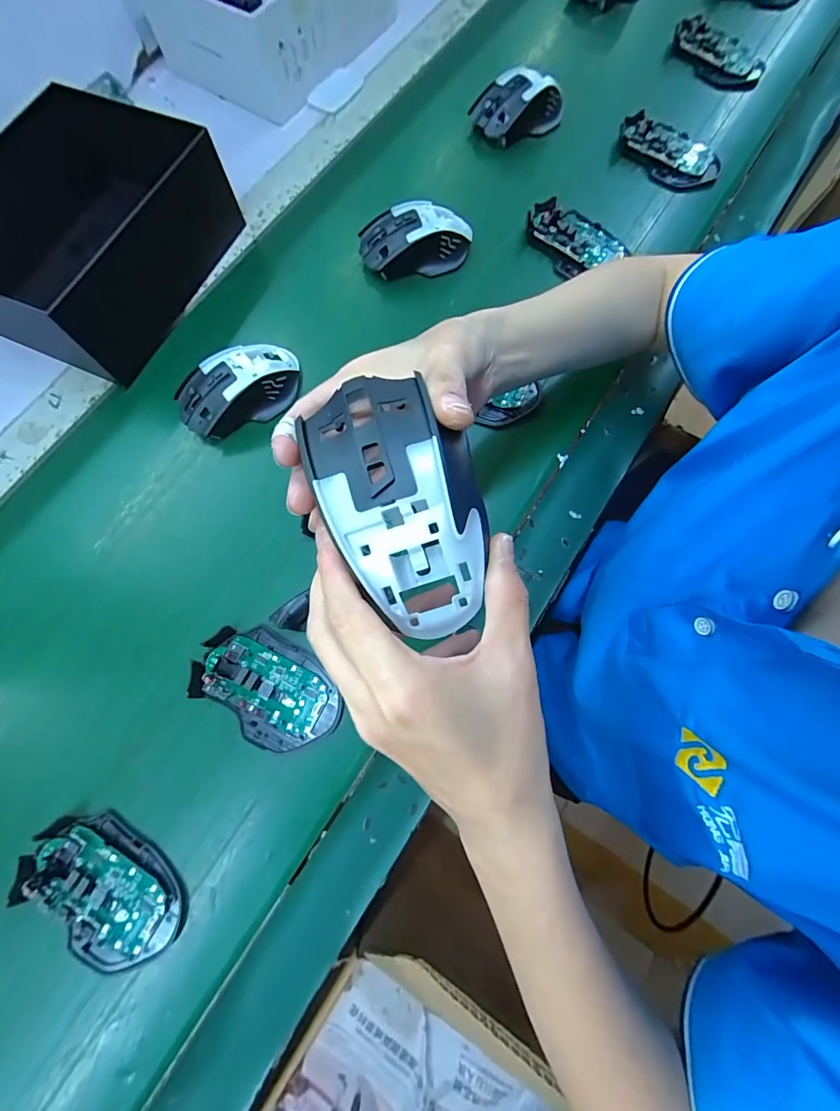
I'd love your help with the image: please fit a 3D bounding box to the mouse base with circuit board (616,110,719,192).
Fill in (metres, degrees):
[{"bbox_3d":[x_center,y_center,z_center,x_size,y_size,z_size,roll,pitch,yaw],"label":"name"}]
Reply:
[{"bbox_3d":[0.269,-0.437,0.458,0.114,0.026,0.063,29,77,9],"label":"mouse base with circuit board"}]

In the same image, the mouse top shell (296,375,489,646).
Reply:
[{"bbox_3d":[-0.006,-0.024,0.179,0.068,0.037,0.107,-18,74,-4],"label":"mouse top shell"}]

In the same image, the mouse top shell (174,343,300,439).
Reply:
[{"bbox_3d":[-0.166,-0.155,0.388,0.114,0.040,0.067,-24,75,-5],"label":"mouse top shell"}]

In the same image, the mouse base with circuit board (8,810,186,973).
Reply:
[{"bbox_3d":[-0.220,0.230,0.291,0.115,0.019,0.072,34,78,11],"label":"mouse base with circuit board"}]

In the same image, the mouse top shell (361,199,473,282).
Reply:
[{"bbox_3d":[-0.004,-0.315,0.428,0.113,0.045,0.062,-5,74,0],"label":"mouse top shell"}]

